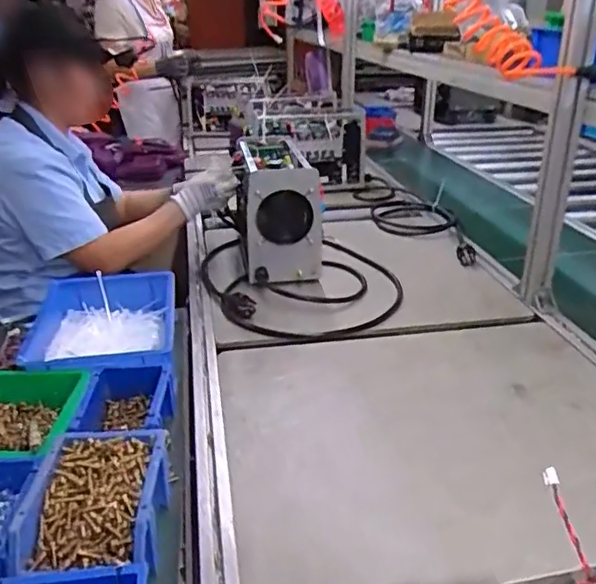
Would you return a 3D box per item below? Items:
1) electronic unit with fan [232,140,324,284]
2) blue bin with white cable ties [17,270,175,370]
[{"bbox_3d":[-0.049,-0.184,1.316,0.149,0.257,0.278,-5,26,-12],"label":"electronic unit with fan"},{"bbox_3d":[-0.316,0.069,0.976,0.236,0.093,0.310,-4,26,-10],"label":"blue bin with white cable ties"}]

